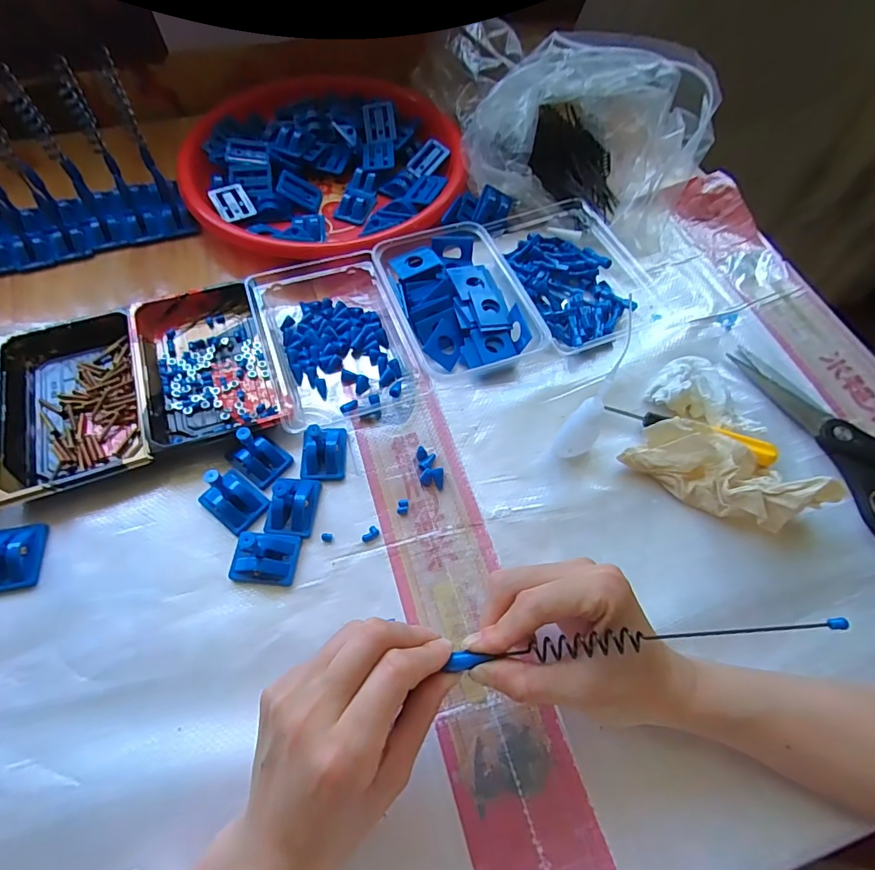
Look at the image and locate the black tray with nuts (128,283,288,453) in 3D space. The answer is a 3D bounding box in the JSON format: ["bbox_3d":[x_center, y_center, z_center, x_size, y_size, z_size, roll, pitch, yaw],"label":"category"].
[{"bbox_3d":[-0.196,-0.061,0.404,0.099,0.025,0.160,-19,63,-11],"label":"black tray with nuts"}]

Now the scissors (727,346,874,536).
[{"bbox_3d":[0.348,0.003,0.389,0.097,0.011,0.214,-18,63,-11],"label":"scissors"}]

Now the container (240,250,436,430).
[{"bbox_3d":[-0.092,-0.090,0.422,0.119,0.031,0.184,-18,63,-11],"label":"container"}]

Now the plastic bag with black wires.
[{"bbox_3d":[0.161,-0.315,0.496,0.215,0.121,0.172,31,65,15],"label":"plastic bag with black wires"}]

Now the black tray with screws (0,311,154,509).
[{"bbox_3d":[-0.297,-0.029,0.390,0.109,0.024,0.169,-19,64,-11],"label":"black tray with screws"}]

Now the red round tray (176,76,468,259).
[{"bbox_3d":[-0.119,-0.309,0.529,0.287,0.042,0.301,1,61,-1],"label":"red round tray"}]

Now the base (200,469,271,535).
[{"bbox_3d":[-0.152,0.040,0.342,0.043,0.044,0.035,35,66,16],"label":"base"}]

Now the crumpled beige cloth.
[{"bbox_3d":[0.214,0.022,0.354,0.129,0.049,0.063,30,65,14],"label":"crumpled beige cloth"}]

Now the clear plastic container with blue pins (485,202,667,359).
[{"bbox_3d":[0.138,-0.168,0.469,0.124,0.034,0.179,-17,63,-10],"label":"clear plastic container with blue pins"}]

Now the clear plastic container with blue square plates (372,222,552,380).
[{"bbox_3d":[0.016,-0.125,0.440,0.111,0.036,0.156,-18,63,-11],"label":"clear plastic container with blue square plates"}]

